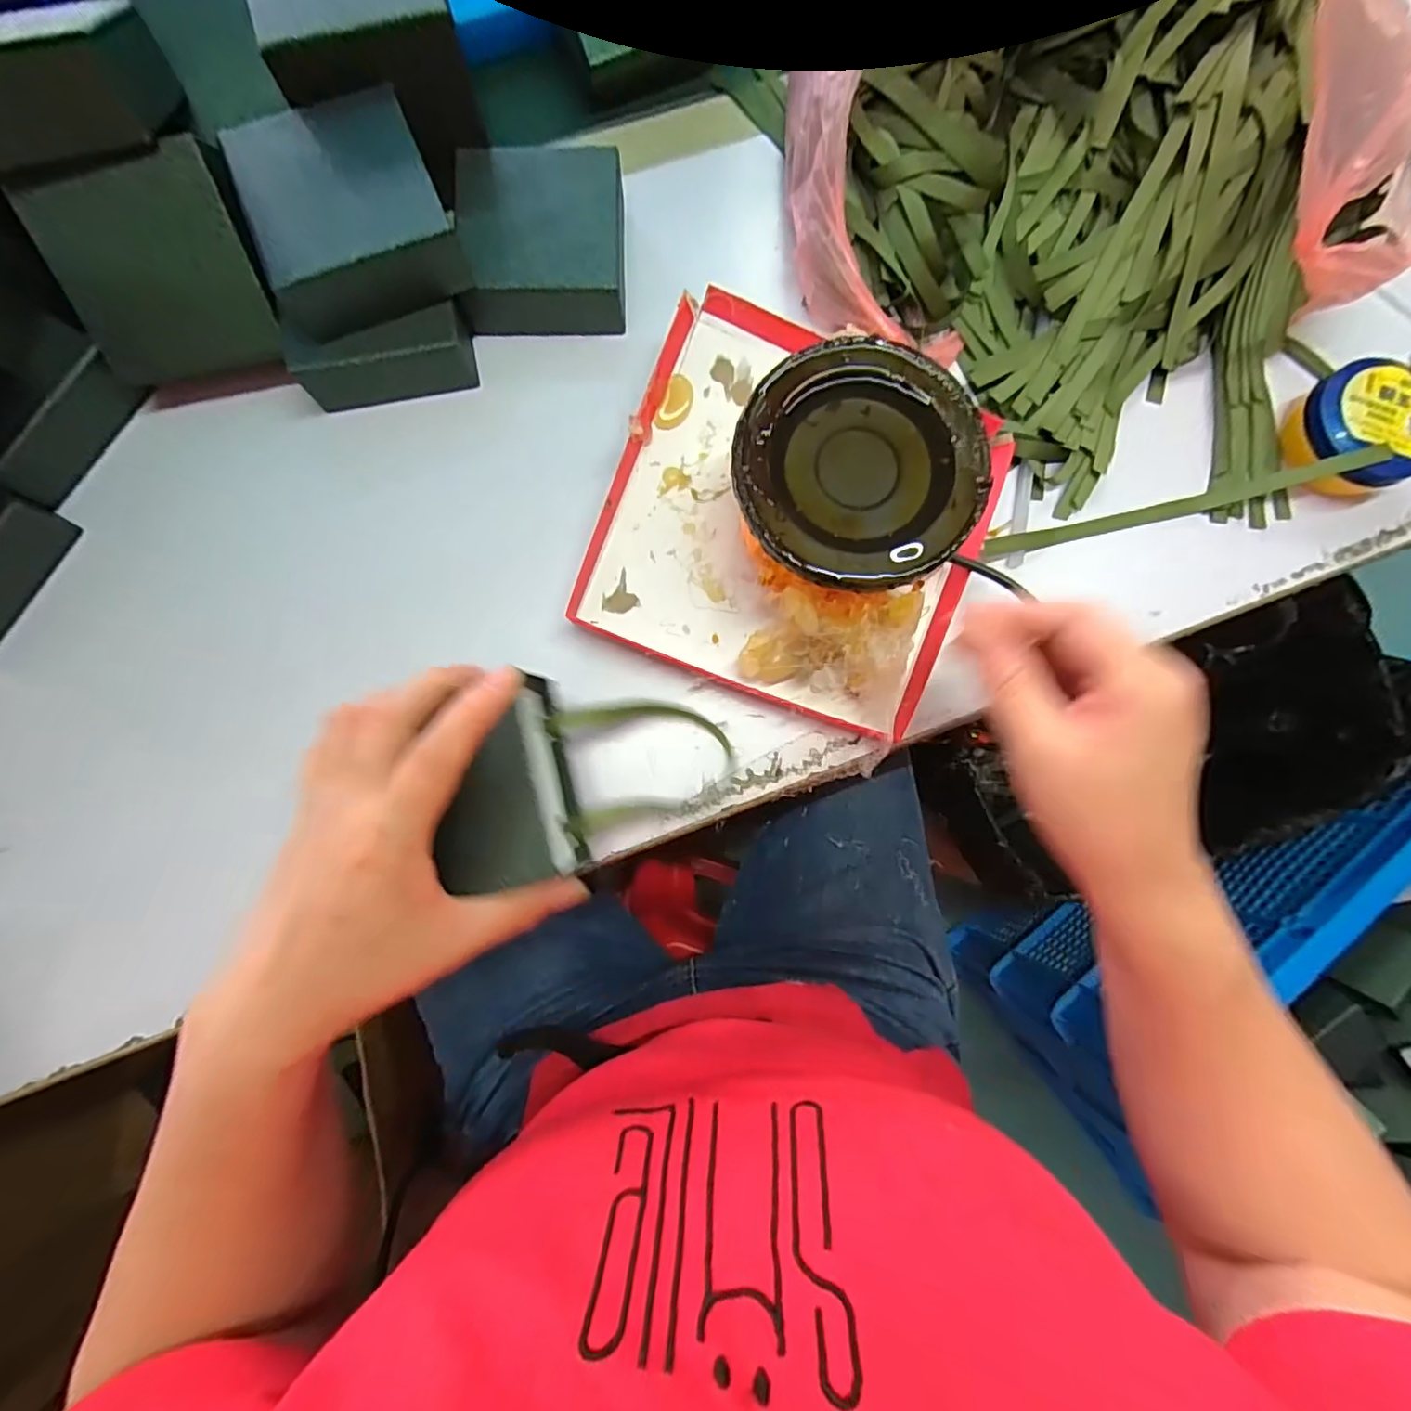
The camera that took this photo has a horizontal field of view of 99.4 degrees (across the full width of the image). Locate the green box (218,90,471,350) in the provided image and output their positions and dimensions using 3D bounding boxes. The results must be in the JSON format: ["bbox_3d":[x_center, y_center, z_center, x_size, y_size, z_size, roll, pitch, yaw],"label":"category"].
[{"bbox_3d":[-0.183,-0.255,0.309,0.093,0.032,0.100,-17,84,-4],"label":"green box"}]

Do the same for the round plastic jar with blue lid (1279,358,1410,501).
[{"bbox_3d":[0.381,-0.160,0.351,0.063,0.036,0.068,0,83,-2],"label":"round plastic jar with blue lid"}]

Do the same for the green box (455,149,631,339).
[{"bbox_3d":[-0.095,-0.269,0.354,0.092,0.039,0.102,0,83,-2],"label":"green box"}]

